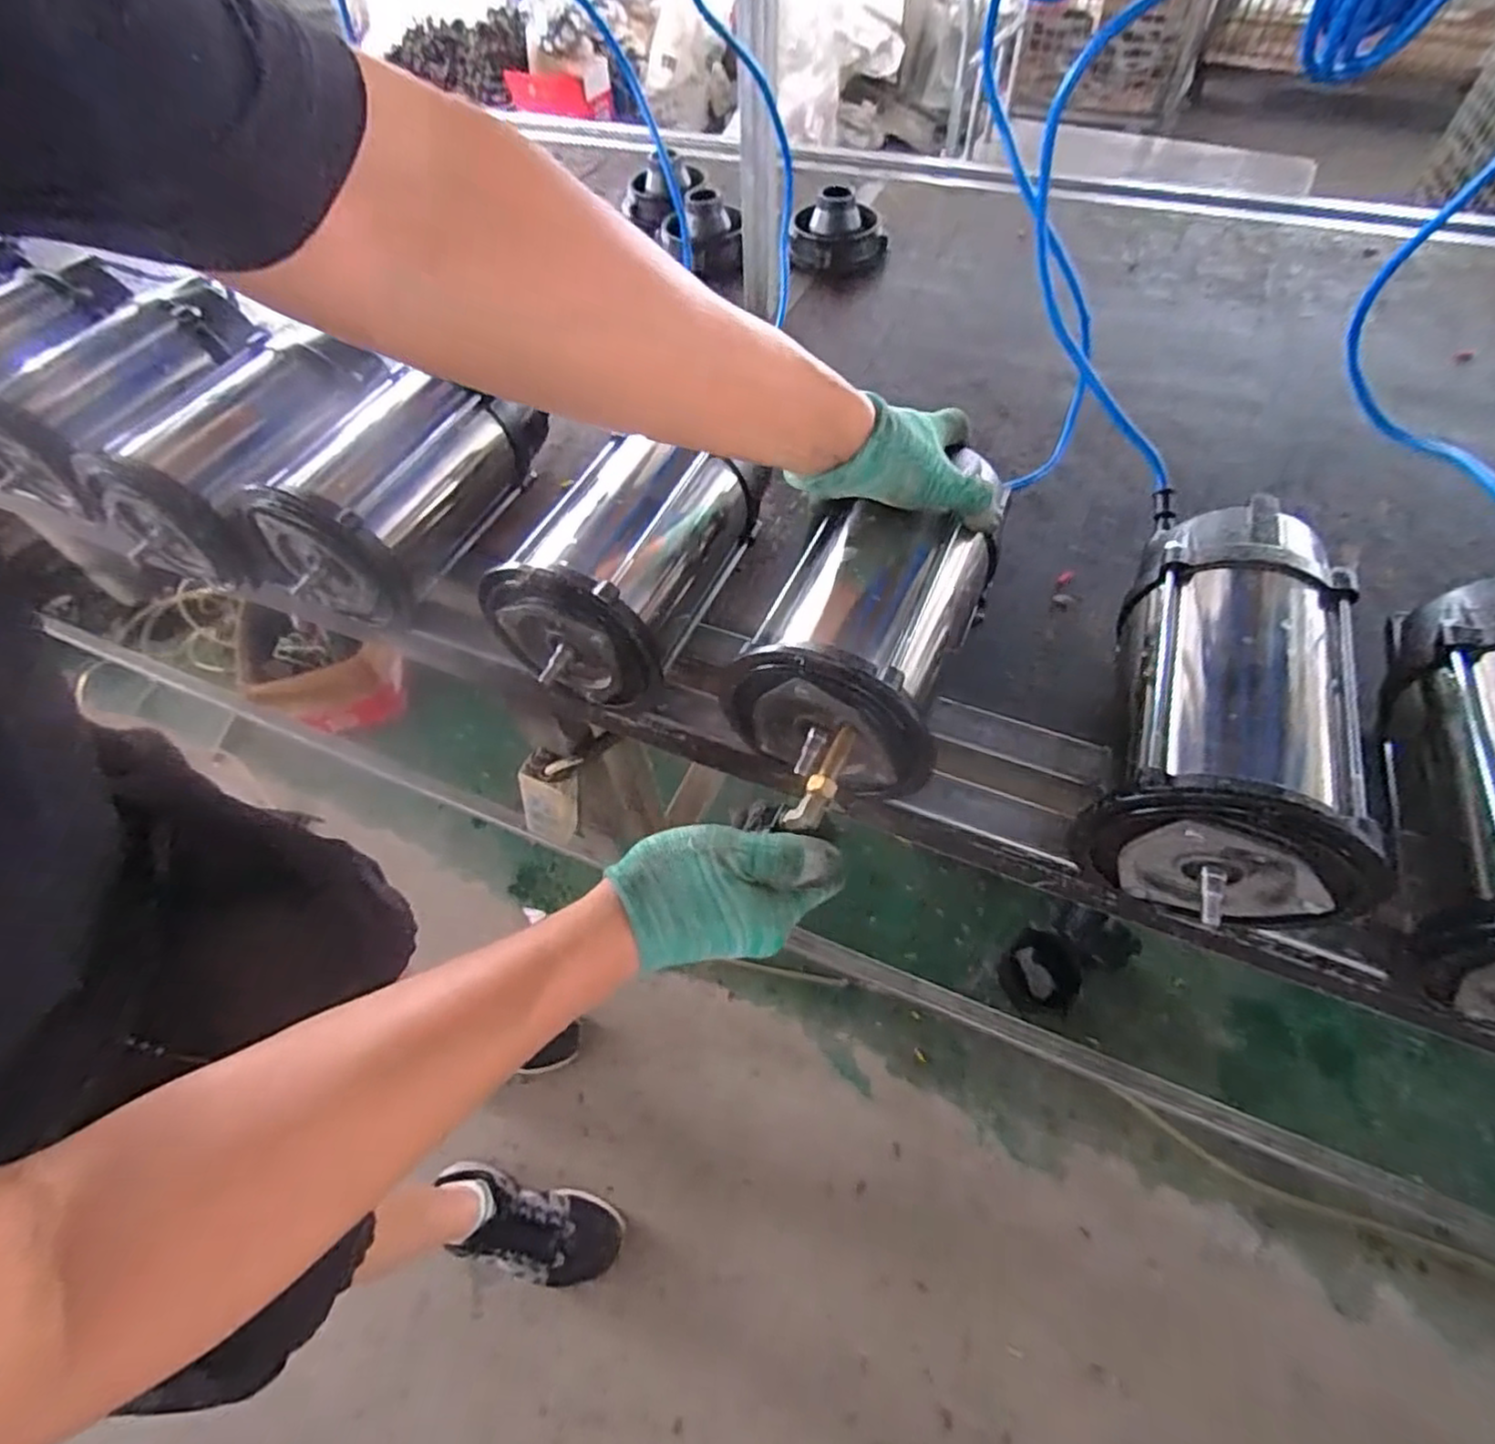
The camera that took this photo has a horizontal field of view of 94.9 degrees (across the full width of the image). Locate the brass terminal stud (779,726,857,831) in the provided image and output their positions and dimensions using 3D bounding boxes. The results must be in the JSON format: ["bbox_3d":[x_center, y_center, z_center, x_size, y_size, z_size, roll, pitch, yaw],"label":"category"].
[{"bbox_3d":[0.042,0.034,0.390,0.019,0.009,0.063,27,73,17],"label":"brass terminal stud"}]

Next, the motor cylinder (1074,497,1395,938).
[{"bbox_3d":[0.304,-0.005,0.440,0.139,0.145,0.265,19,61,15],"label":"motor cylinder"}]

